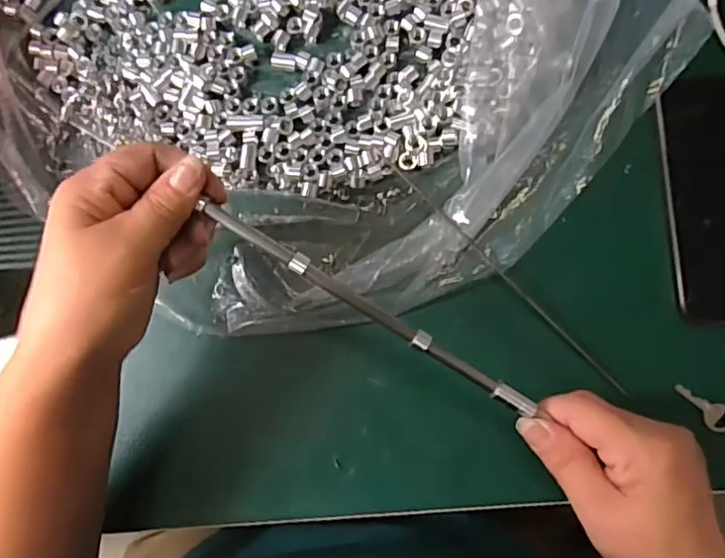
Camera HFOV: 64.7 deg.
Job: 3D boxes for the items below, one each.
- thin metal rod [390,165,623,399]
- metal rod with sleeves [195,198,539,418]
[{"bbox_3d":[0.092,-0.003,0.368,0.005,0.006,0.209,-44,83,-3],"label":"thin metal rod"},{"bbox_3d":[0.007,0.017,0.307,0.206,0.007,0.009,33,86,-7],"label":"metal rod with sleeves"}]

